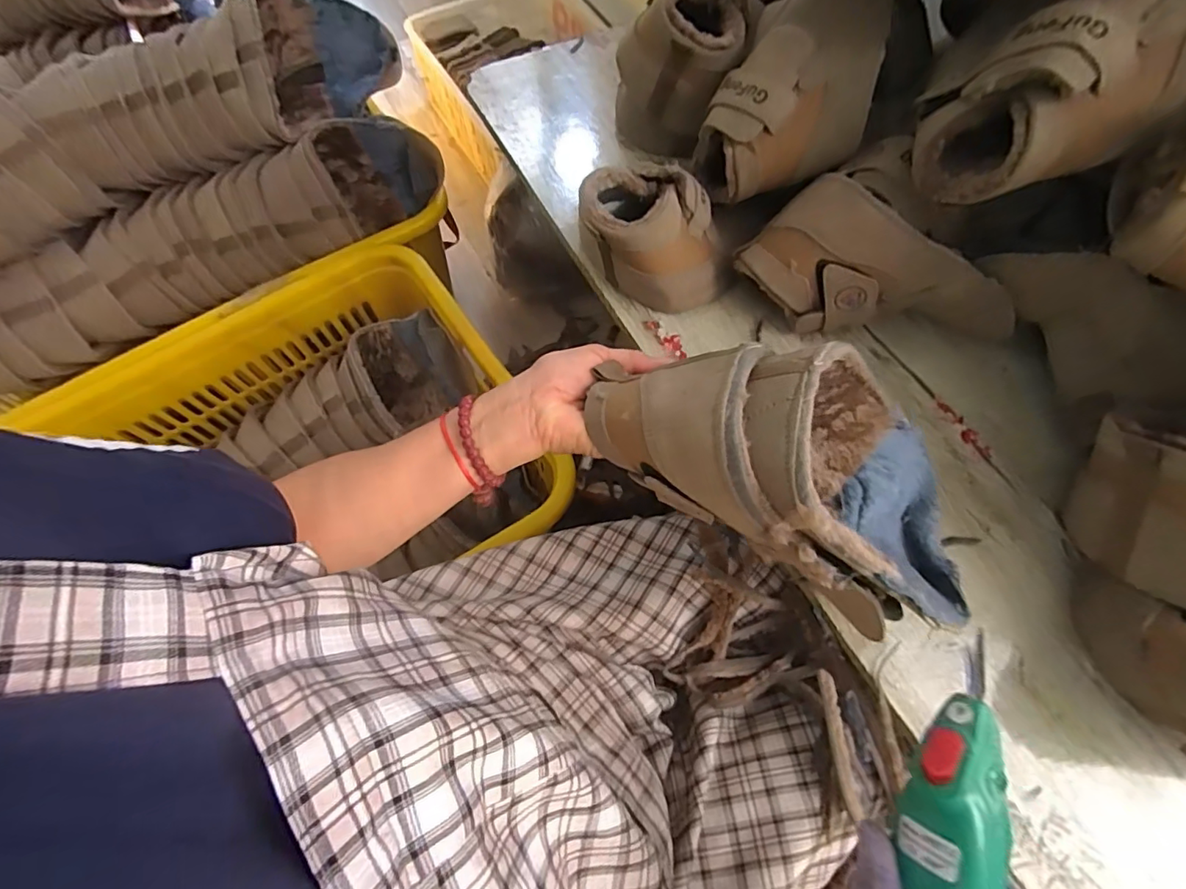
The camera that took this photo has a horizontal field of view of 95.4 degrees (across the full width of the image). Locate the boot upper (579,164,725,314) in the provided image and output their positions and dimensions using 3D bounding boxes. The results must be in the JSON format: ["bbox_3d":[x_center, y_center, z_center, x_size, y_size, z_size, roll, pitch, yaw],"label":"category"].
[{"bbox_3d":[0.064,-0.193,0.521,0.148,0.101,0.090,-1,63,0],"label":"boot upper"}]

